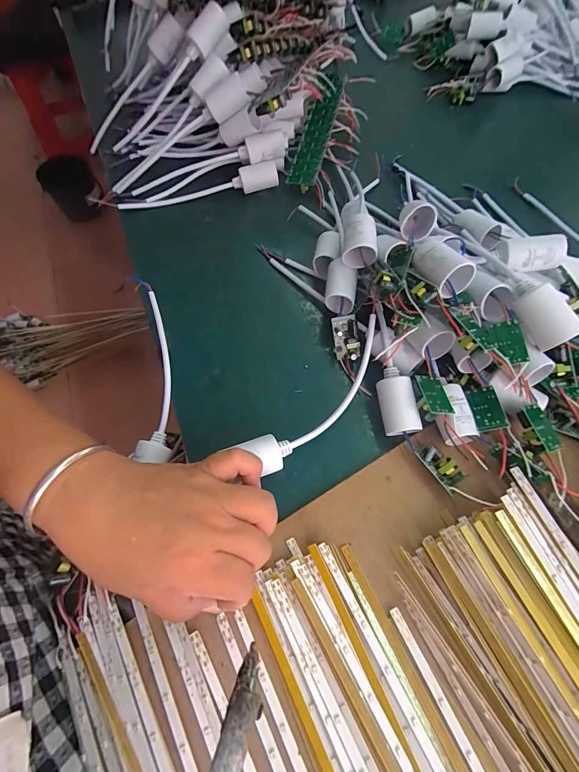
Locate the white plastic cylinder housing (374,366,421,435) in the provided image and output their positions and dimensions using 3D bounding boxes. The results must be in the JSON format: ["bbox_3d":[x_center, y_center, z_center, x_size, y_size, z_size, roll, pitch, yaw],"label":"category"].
[{"bbox_3d":[0.083,0.015,0.278,0.026,0.032,0.052,-9,62,-4],"label":"white plastic cylinder housing"}]

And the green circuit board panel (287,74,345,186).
[{"bbox_3d":[0.035,-0.331,0.446,0.037,0.010,0.189,12,73,11],"label":"green circuit board panel"}]

